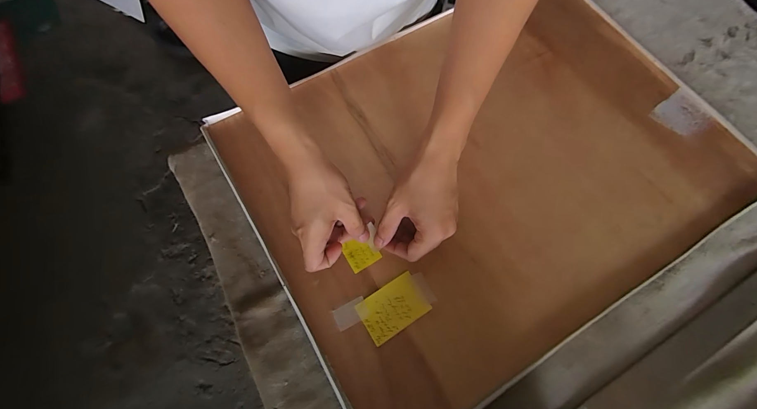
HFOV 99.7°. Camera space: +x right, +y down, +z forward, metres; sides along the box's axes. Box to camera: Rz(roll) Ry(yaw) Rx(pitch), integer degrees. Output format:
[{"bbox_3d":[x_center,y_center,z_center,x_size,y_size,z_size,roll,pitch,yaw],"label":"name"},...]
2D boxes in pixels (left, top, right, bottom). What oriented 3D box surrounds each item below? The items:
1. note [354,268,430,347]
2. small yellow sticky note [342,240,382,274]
[{"bbox_3d":[0.017,0.118,0.366,0.074,0.004,0.050,-32,74,-10],"label":"note"},{"bbox_3d":[-0.022,0.057,0.386,0.037,0.005,0.038,-30,74,-10],"label":"small yellow sticky note"}]

